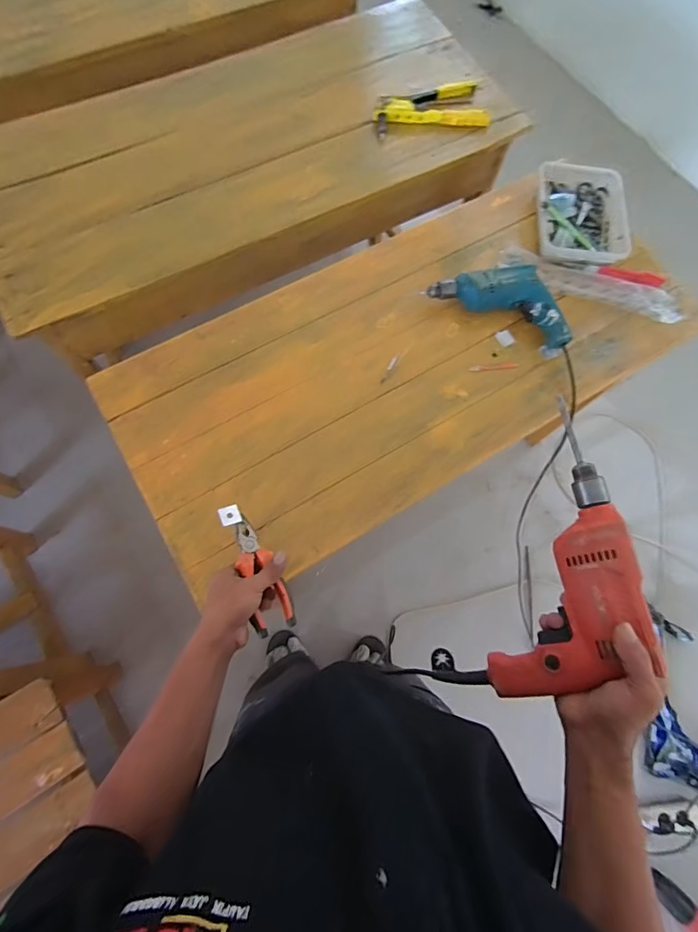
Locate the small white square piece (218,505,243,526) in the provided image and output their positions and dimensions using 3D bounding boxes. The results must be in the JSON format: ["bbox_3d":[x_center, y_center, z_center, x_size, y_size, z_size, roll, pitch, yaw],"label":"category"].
[{"bbox_3d":[-0.161,0.067,0.615,0.028,0.005,0.025,-19,71,-27],"label":"small white square piece"}]

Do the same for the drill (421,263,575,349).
[{"bbox_3d":[0.287,-0.319,0.837,0.264,0.058,0.129,21,73,4],"label":"drill"}]

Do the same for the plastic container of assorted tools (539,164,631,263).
[{"bbox_3d":[0.463,-0.499,0.902,0.174,0.041,0.215,4,73,-1],"label":"plastic container of assorted tools"}]

